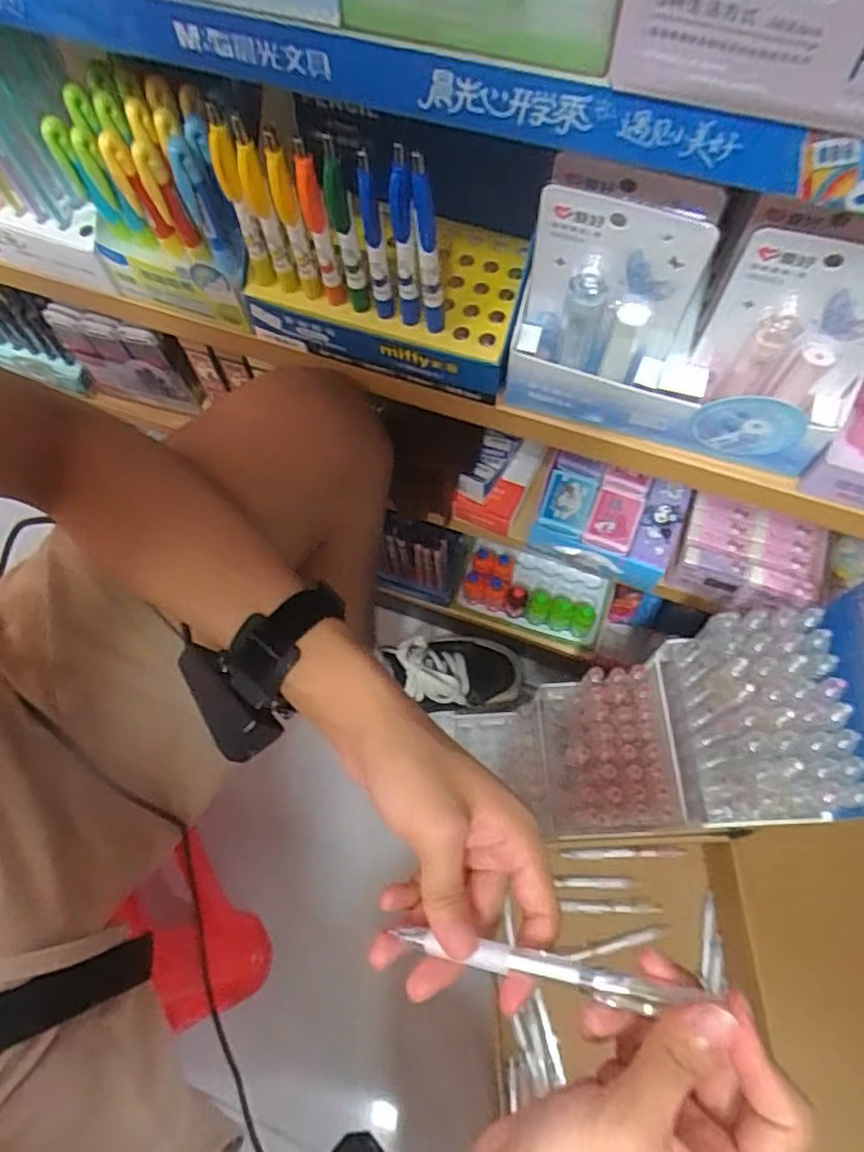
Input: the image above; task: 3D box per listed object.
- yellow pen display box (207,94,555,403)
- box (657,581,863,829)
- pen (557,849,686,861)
[{"bbox_3d":[-0.026,-0.204,0.383,0.169,0.153,0.105,12,68,7],"label":"yellow pen display box"},{"bbox_3d":[0.239,0.083,0.436,0.099,0.237,0.141,-1,68,2],"label":"box"},{"bbox_3d":[0.214,0.314,0.758,0.132,0.008,0.011,-7,67,12],"label":"pen"}]

